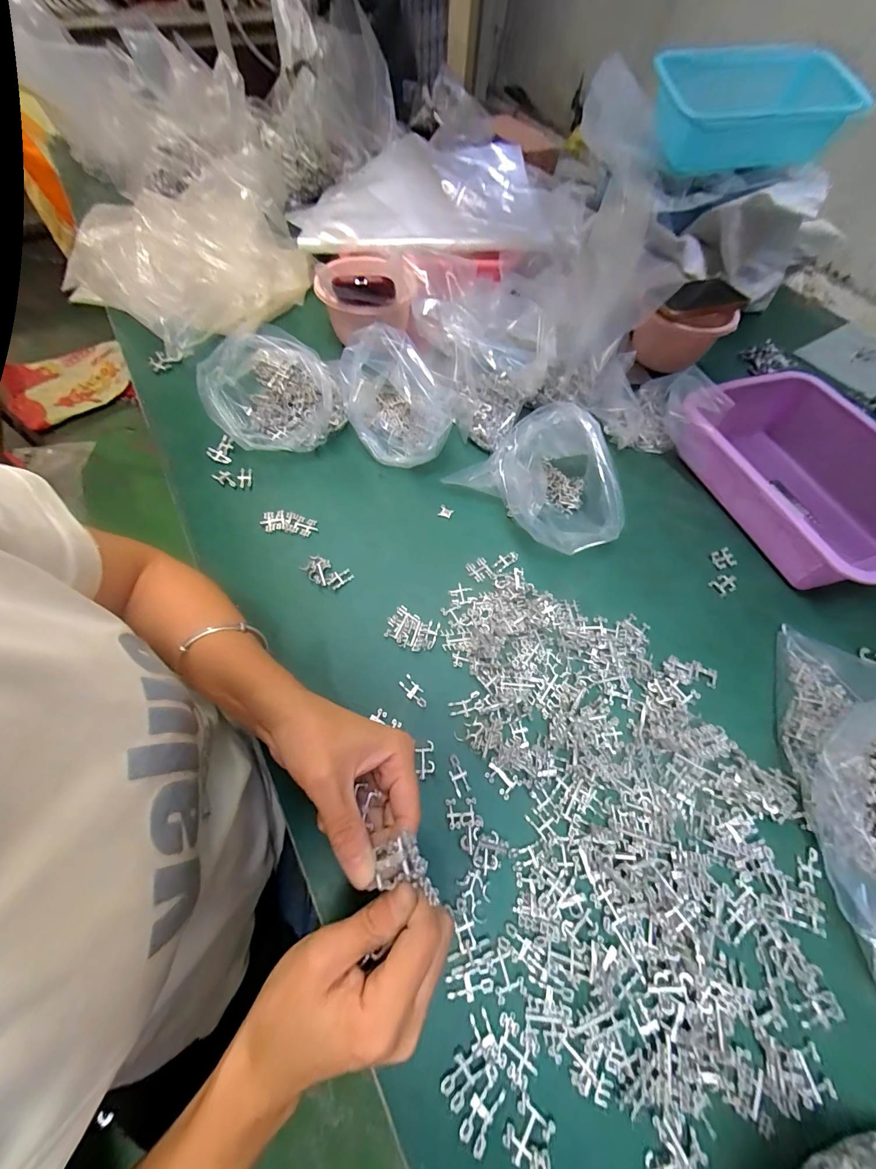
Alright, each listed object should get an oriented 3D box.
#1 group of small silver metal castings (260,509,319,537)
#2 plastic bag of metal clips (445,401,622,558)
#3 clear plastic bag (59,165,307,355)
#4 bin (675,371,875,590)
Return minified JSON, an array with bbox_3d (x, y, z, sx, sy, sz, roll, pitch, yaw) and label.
[{"bbox_3d":[-0.177,-0.074,0.483,0.064,0.004,0.029,12,70,-1],"label":"group of small silver metal castings"},{"bbox_3d":[0.130,-0.129,0.471,0.145,0.112,0.200,-39,70,-21],"label":"plastic bag of metal clips"},{"bbox_3d":[-0.408,-0.567,0.696,0.337,0.098,0.363,40,67,17],"label":"clear plastic bag"},{"bbox_3d":[0.456,-0.135,0.496,0.212,0.081,0.288,-23,65,-15],"label":"bin"}]

